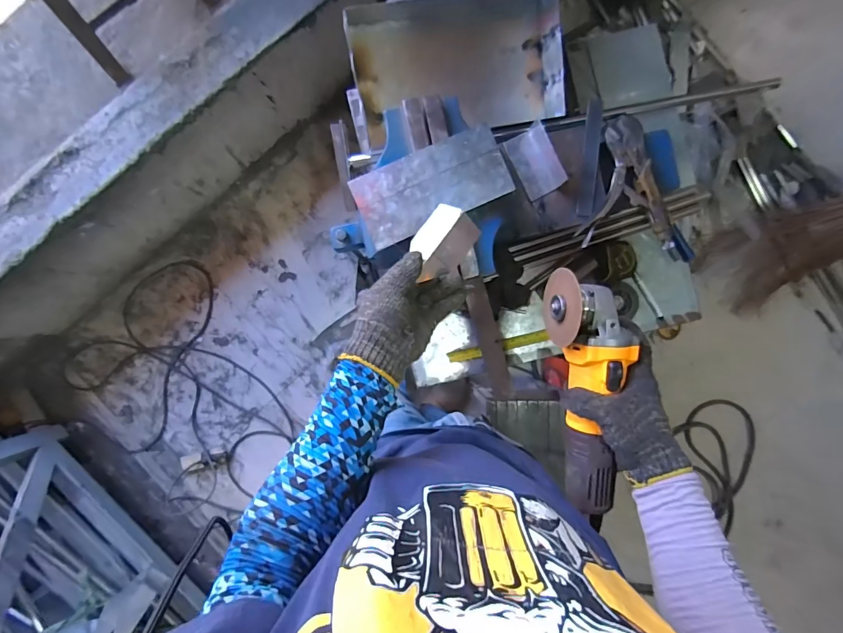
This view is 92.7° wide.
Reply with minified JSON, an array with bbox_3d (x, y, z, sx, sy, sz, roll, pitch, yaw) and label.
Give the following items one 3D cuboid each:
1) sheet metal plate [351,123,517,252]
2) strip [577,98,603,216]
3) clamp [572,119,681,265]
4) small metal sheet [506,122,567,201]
[{"bbox_3d":[0.014,-0.178,0.546,0.205,0.008,0.100,-25,91,-2],"label":"sheet metal plate"},{"bbox_3d":[0.266,-0.247,0.629,0.027,0.010,0.178,4,91,-4],"label":"strip"},{"bbox_3d":[0.338,-0.210,0.636,0.166,0.030,0.215,6,91,-5],"label":"clamp"},{"bbox_3d":[0.175,-0.237,0.615,0.057,0.046,0.102,-28,93,-4],"label":"small metal sheet"}]

